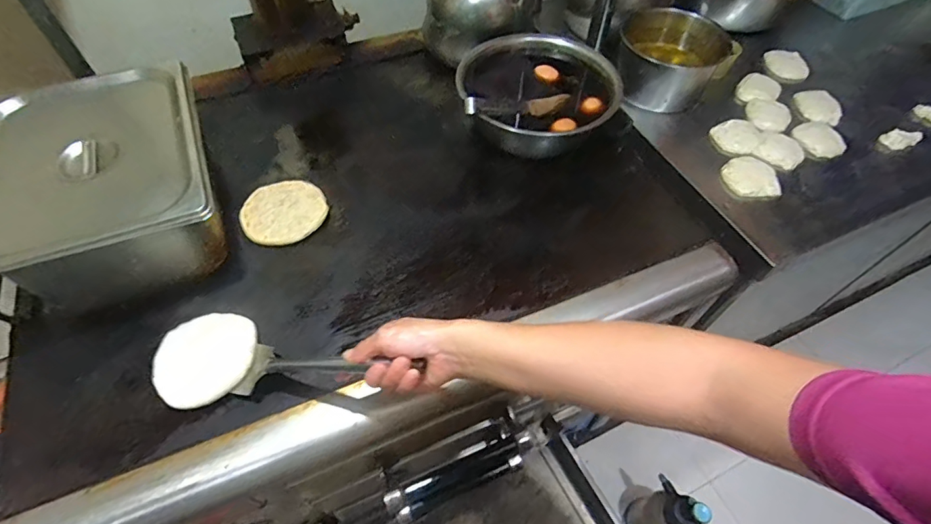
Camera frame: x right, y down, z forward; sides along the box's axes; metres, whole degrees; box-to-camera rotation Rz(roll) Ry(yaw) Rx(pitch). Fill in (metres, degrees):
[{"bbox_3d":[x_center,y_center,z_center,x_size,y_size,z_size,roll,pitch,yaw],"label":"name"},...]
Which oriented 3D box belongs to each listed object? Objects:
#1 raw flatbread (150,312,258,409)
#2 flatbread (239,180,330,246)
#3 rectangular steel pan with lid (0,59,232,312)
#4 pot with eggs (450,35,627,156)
[{"bbox_3d":[-0.322,0.118,0.586,0.117,0.008,0.118,1,55,-1],"label":"raw flatbread"},{"bbox_3d":[-0.274,-0.075,0.723,0.123,0.018,0.114,1,55,-1],"label":"flatbread"},{"bbox_3d":[-0.470,-0.100,0.647,0.254,0.155,0.308,-20,58,-14],"label":"rectangular steel pan with lid"},{"bbox_3d":[0.123,-0.278,0.814,0.270,0.111,0.238,-4,56,-4],"label":"pot with eggs"}]

